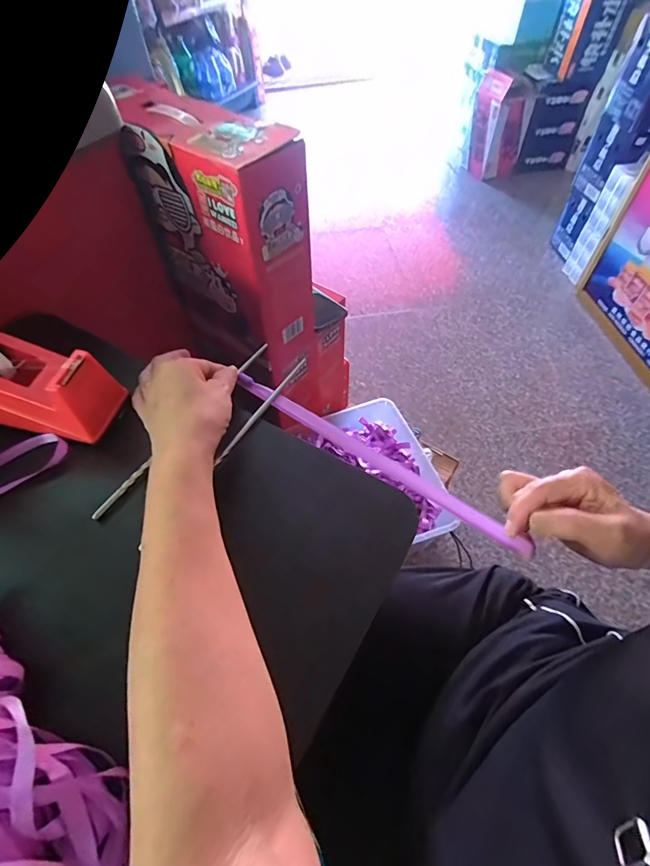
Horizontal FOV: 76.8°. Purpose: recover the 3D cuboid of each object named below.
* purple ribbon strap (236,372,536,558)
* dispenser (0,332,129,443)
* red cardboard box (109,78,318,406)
[{"bbox_3d":[0.038,0.018,0.353,0.284,0.012,0.012,31,61,20],"label":"purple ribbon strap"},{"bbox_3d":[-0.261,-0.044,0.351,0.152,0.062,0.062,11,56,9],"label":"dispenser"},{"bbox_3d":[-0.144,-0.270,0.606,0.253,0.318,0.117,37,63,24],"label":"red cardboard box"}]

